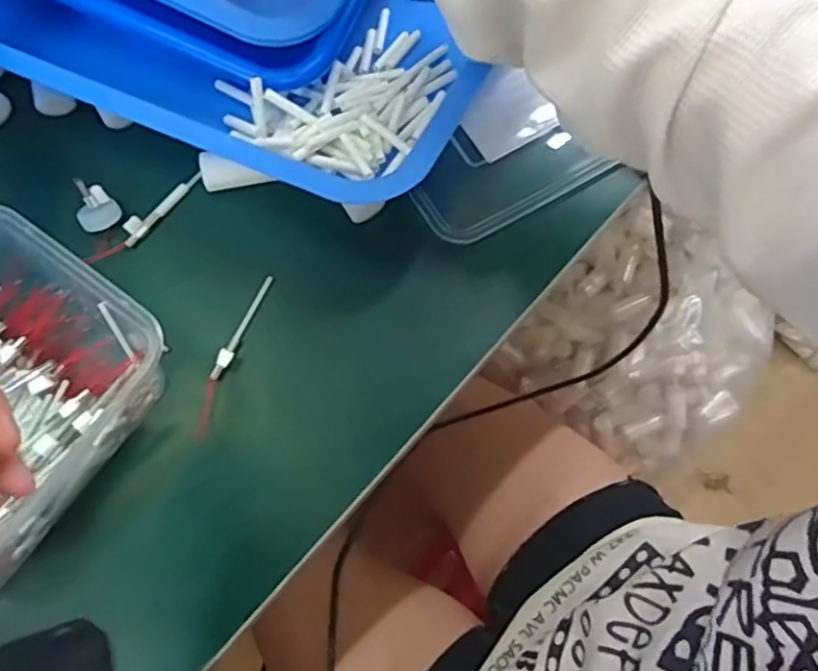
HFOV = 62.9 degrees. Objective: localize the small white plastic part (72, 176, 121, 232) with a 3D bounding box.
[{"bbox_3d":[-0.166,-0.068,0.349,0.020,0.021,0.019,-43,77,-11],"label":"small white plastic part"}]

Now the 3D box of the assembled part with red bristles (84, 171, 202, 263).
[{"bbox_3d":[-0.140,-0.062,0.356,0.073,0.006,0.010,-44,77,-11],"label":"assembled part with red bristles"}]

